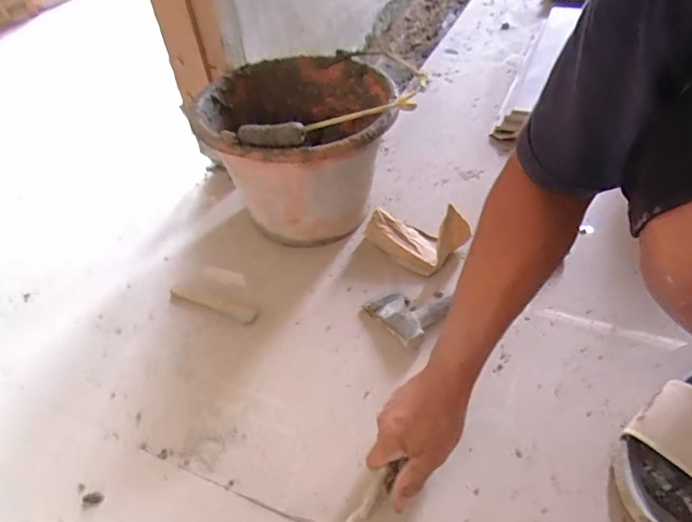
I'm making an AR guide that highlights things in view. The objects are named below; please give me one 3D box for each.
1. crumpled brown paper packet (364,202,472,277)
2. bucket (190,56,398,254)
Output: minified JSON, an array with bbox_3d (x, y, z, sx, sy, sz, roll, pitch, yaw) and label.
[{"bbox_3d":[0.097,-0.034,0.671,0.139,0.060,0.084,14,48,20],"label":"crumpled brown paper packet"},{"bbox_3d":[-0.067,-0.162,0.706,0.257,0.220,0.271,-3,44,3],"label":"bucket"}]

